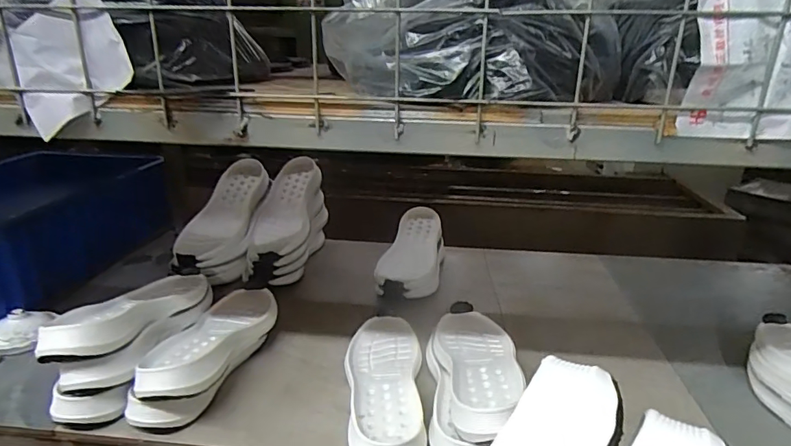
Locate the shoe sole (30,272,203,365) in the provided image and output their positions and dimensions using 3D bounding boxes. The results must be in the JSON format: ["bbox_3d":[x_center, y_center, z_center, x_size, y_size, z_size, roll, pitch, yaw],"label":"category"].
[{"bbox_3d":[-0.362,0.120,0.682,0.111,0.041,0.301,1,7,2],"label":"shoe sole"}]

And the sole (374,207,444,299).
[{"bbox_3d":[0.034,0.055,0.977,0.117,0.071,0.285,3,21,7],"label":"sole"}]

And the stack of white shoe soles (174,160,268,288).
[{"bbox_3d":[-0.345,-0.016,0.993,0.132,0.070,0.308,1,47,2],"label":"stack of white shoe soles"}]

